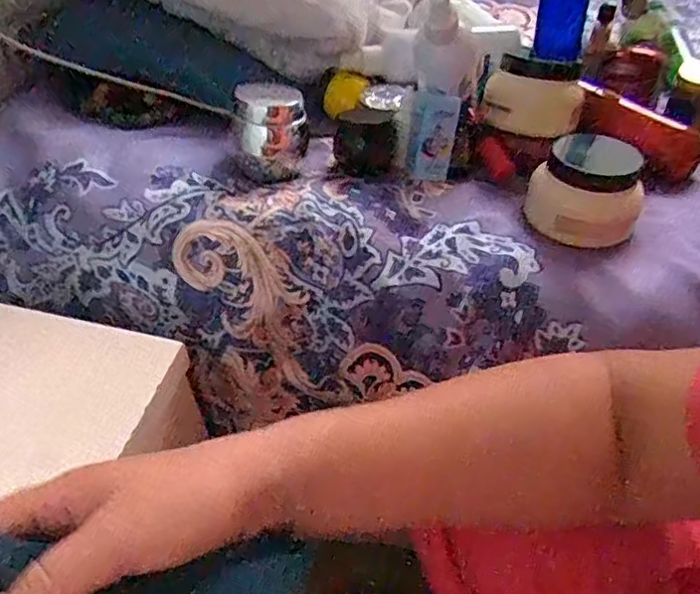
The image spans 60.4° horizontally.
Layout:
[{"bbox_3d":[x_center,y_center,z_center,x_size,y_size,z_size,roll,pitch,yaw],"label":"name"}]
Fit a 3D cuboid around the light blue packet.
[{"bbox_3d":[0.071,-0.138,0.512,0.038,0.076,0.010,11,41,3],"label":"light blue packet"}]

